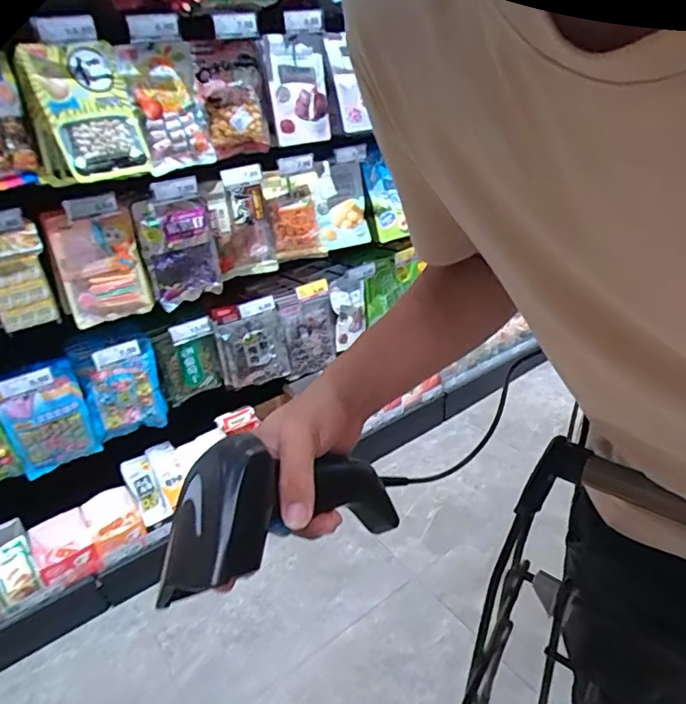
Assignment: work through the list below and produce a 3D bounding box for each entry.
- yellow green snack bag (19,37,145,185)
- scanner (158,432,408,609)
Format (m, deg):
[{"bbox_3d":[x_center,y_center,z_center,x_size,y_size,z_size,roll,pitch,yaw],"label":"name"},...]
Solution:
[{"bbox_3d":[-0.492,-0.466,1.001,0.068,0.230,0.171,19,35,36],"label":"yellow green snack bag"},{"bbox_3d":[-0.031,0.099,0.334,0.070,0.074,0.187,21,5,38],"label":"scanner"}]

